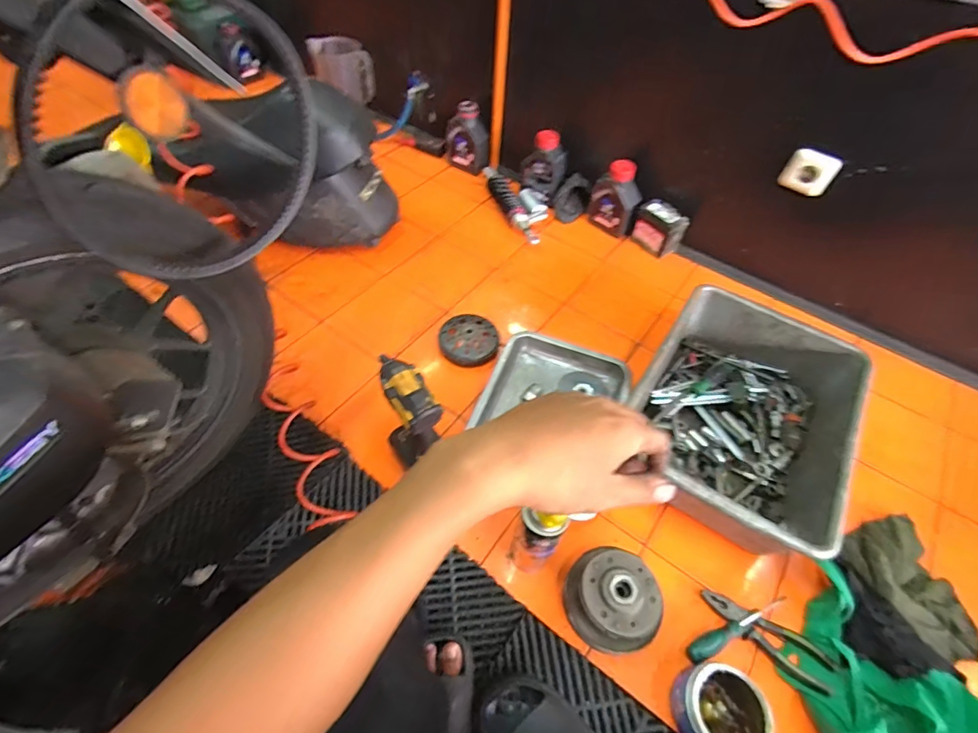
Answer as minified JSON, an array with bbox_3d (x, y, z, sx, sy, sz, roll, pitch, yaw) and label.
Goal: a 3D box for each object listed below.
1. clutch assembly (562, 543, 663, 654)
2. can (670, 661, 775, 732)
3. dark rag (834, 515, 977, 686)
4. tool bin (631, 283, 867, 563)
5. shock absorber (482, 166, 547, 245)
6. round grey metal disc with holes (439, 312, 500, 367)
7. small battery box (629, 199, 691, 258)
[{"bbox_3d":[0.182,0.342,0.672,0.130,0.079,0.133,1,53,-1],"label":"clutch assembly"},{"bbox_3d":[0.299,0.449,0.595,0.096,0.081,0.094,1,53,-1],"label":"can"},{"bbox_3d":[0.658,0.357,0.719,0.212,0.042,0.256,17,54,10],"label":"dark rag"},{"bbox_3d":[0.449,0.090,0.838,0.327,0.160,0.463,29,57,18],"label":"tool bin"},{"bbox_3d":[0.078,-0.481,1.290,0.116,0.058,0.366,-15,55,-13],"label":"shock absorber"},{"bbox_3d":[-0.049,-0.062,0.988,0.129,0.029,0.137,-31,74,-25],"label":"round grey metal disc with holes"},{"bbox_3d":[0.444,-0.360,1.196,0.072,0.112,0.125,-33,61,-24],"label":"small battery box"}]

